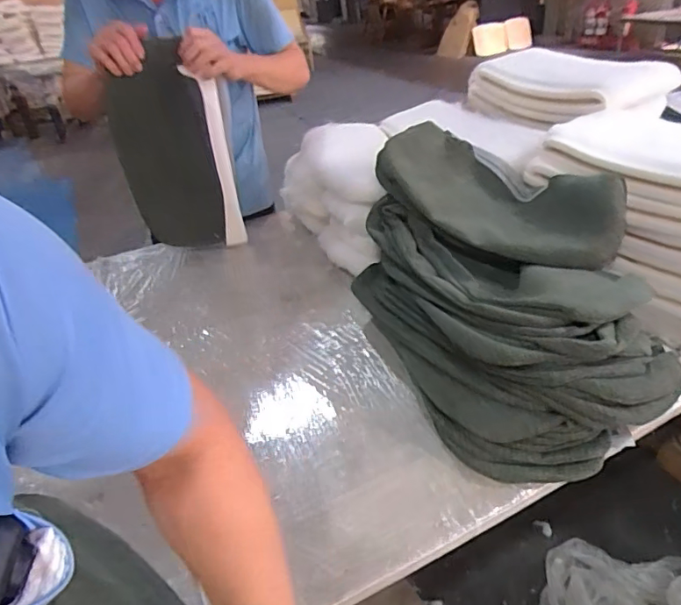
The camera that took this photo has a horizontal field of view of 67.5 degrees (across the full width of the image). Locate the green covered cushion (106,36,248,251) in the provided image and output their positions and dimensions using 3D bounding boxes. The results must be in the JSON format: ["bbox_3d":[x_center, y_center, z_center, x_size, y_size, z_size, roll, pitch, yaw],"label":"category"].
[{"bbox_3d":[-0.384,-0.333,1.141,0.295,0.451,0.047,11,42,15],"label":"green covered cushion"}]

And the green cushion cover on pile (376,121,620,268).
[{"bbox_3d":[0.277,-0.204,0.896,0.413,0.150,0.258,23,43,35],"label":"green cushion cover on pile"}]

